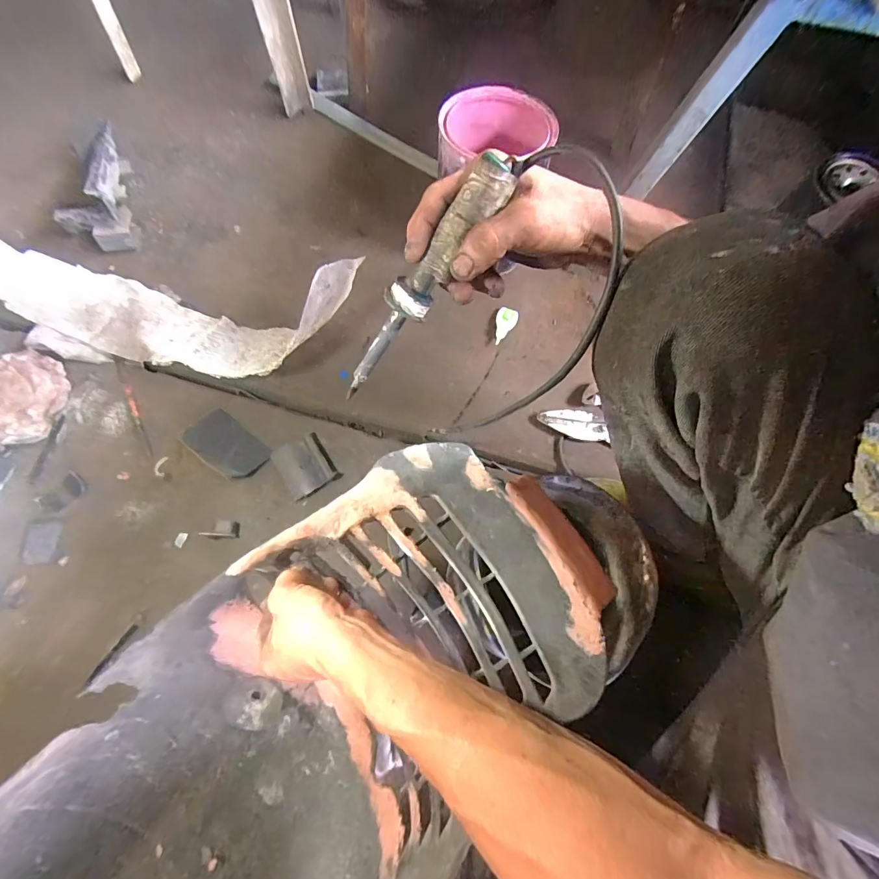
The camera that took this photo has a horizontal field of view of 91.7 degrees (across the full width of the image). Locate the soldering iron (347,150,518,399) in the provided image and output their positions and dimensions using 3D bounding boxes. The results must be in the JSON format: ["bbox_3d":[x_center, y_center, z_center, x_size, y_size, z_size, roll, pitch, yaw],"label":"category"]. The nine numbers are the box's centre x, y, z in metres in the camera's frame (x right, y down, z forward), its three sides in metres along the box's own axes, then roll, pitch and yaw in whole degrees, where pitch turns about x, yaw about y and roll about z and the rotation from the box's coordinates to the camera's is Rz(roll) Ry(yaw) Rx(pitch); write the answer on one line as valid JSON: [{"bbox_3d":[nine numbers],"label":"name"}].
[{"bbox_3d":[-0.020,-0.106,0.307,0.022,0.197,0.028,-11,61,-50],"label":"soldering iron"}]

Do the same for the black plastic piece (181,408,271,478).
[{"bbox_3d":[-0.303,0.007,0.608,0.118,0.019,0.069,36,71,13],"label":"black plastic piece"}]

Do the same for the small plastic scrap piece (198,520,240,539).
[{"bbox_3d":[-0.287,0.117,0.559,0.043,0.026,0.025,2,67,-1],"label":"small plastic scrap piece"}]

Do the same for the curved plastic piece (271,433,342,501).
[{"bbox_3d":[-0.188,0.036,0.596,0.068,0.016,0.081,-33,72,-14],"label":"curved plastic piece"}]

